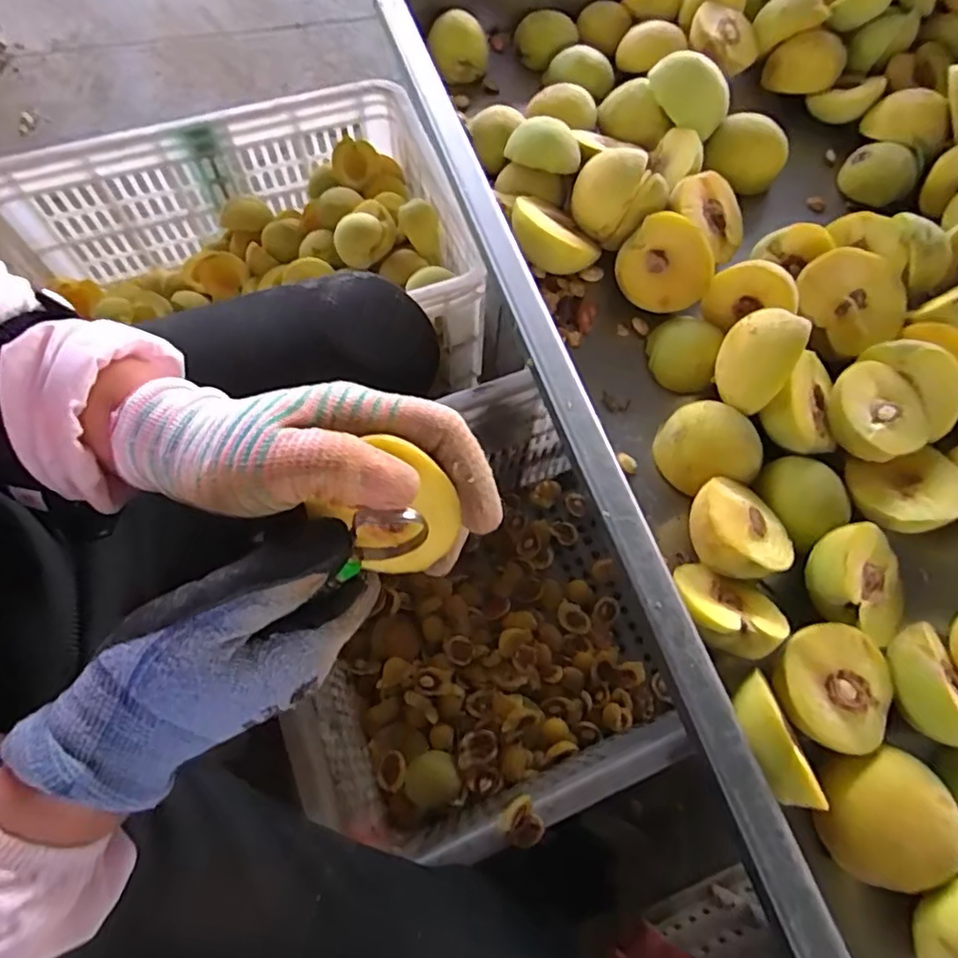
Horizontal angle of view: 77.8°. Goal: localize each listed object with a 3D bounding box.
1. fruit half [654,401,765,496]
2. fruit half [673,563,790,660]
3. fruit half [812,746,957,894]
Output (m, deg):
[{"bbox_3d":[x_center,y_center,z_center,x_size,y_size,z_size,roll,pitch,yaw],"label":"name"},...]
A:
[{"bbox_3d":[0.147,-0.021,0.382,0.056,0.030,0.056,1,66,-2],"label":"fruit half"},{"bbox_3d":[0.135,0.071,0.323,0.060,0.028,0.045,27,68,9],"label":"fruit half"},{"bbox_3d":[0.200,0.166,0.291,0.055,0.026,0.058,2,66,-1],"label":"fruit half"}]

